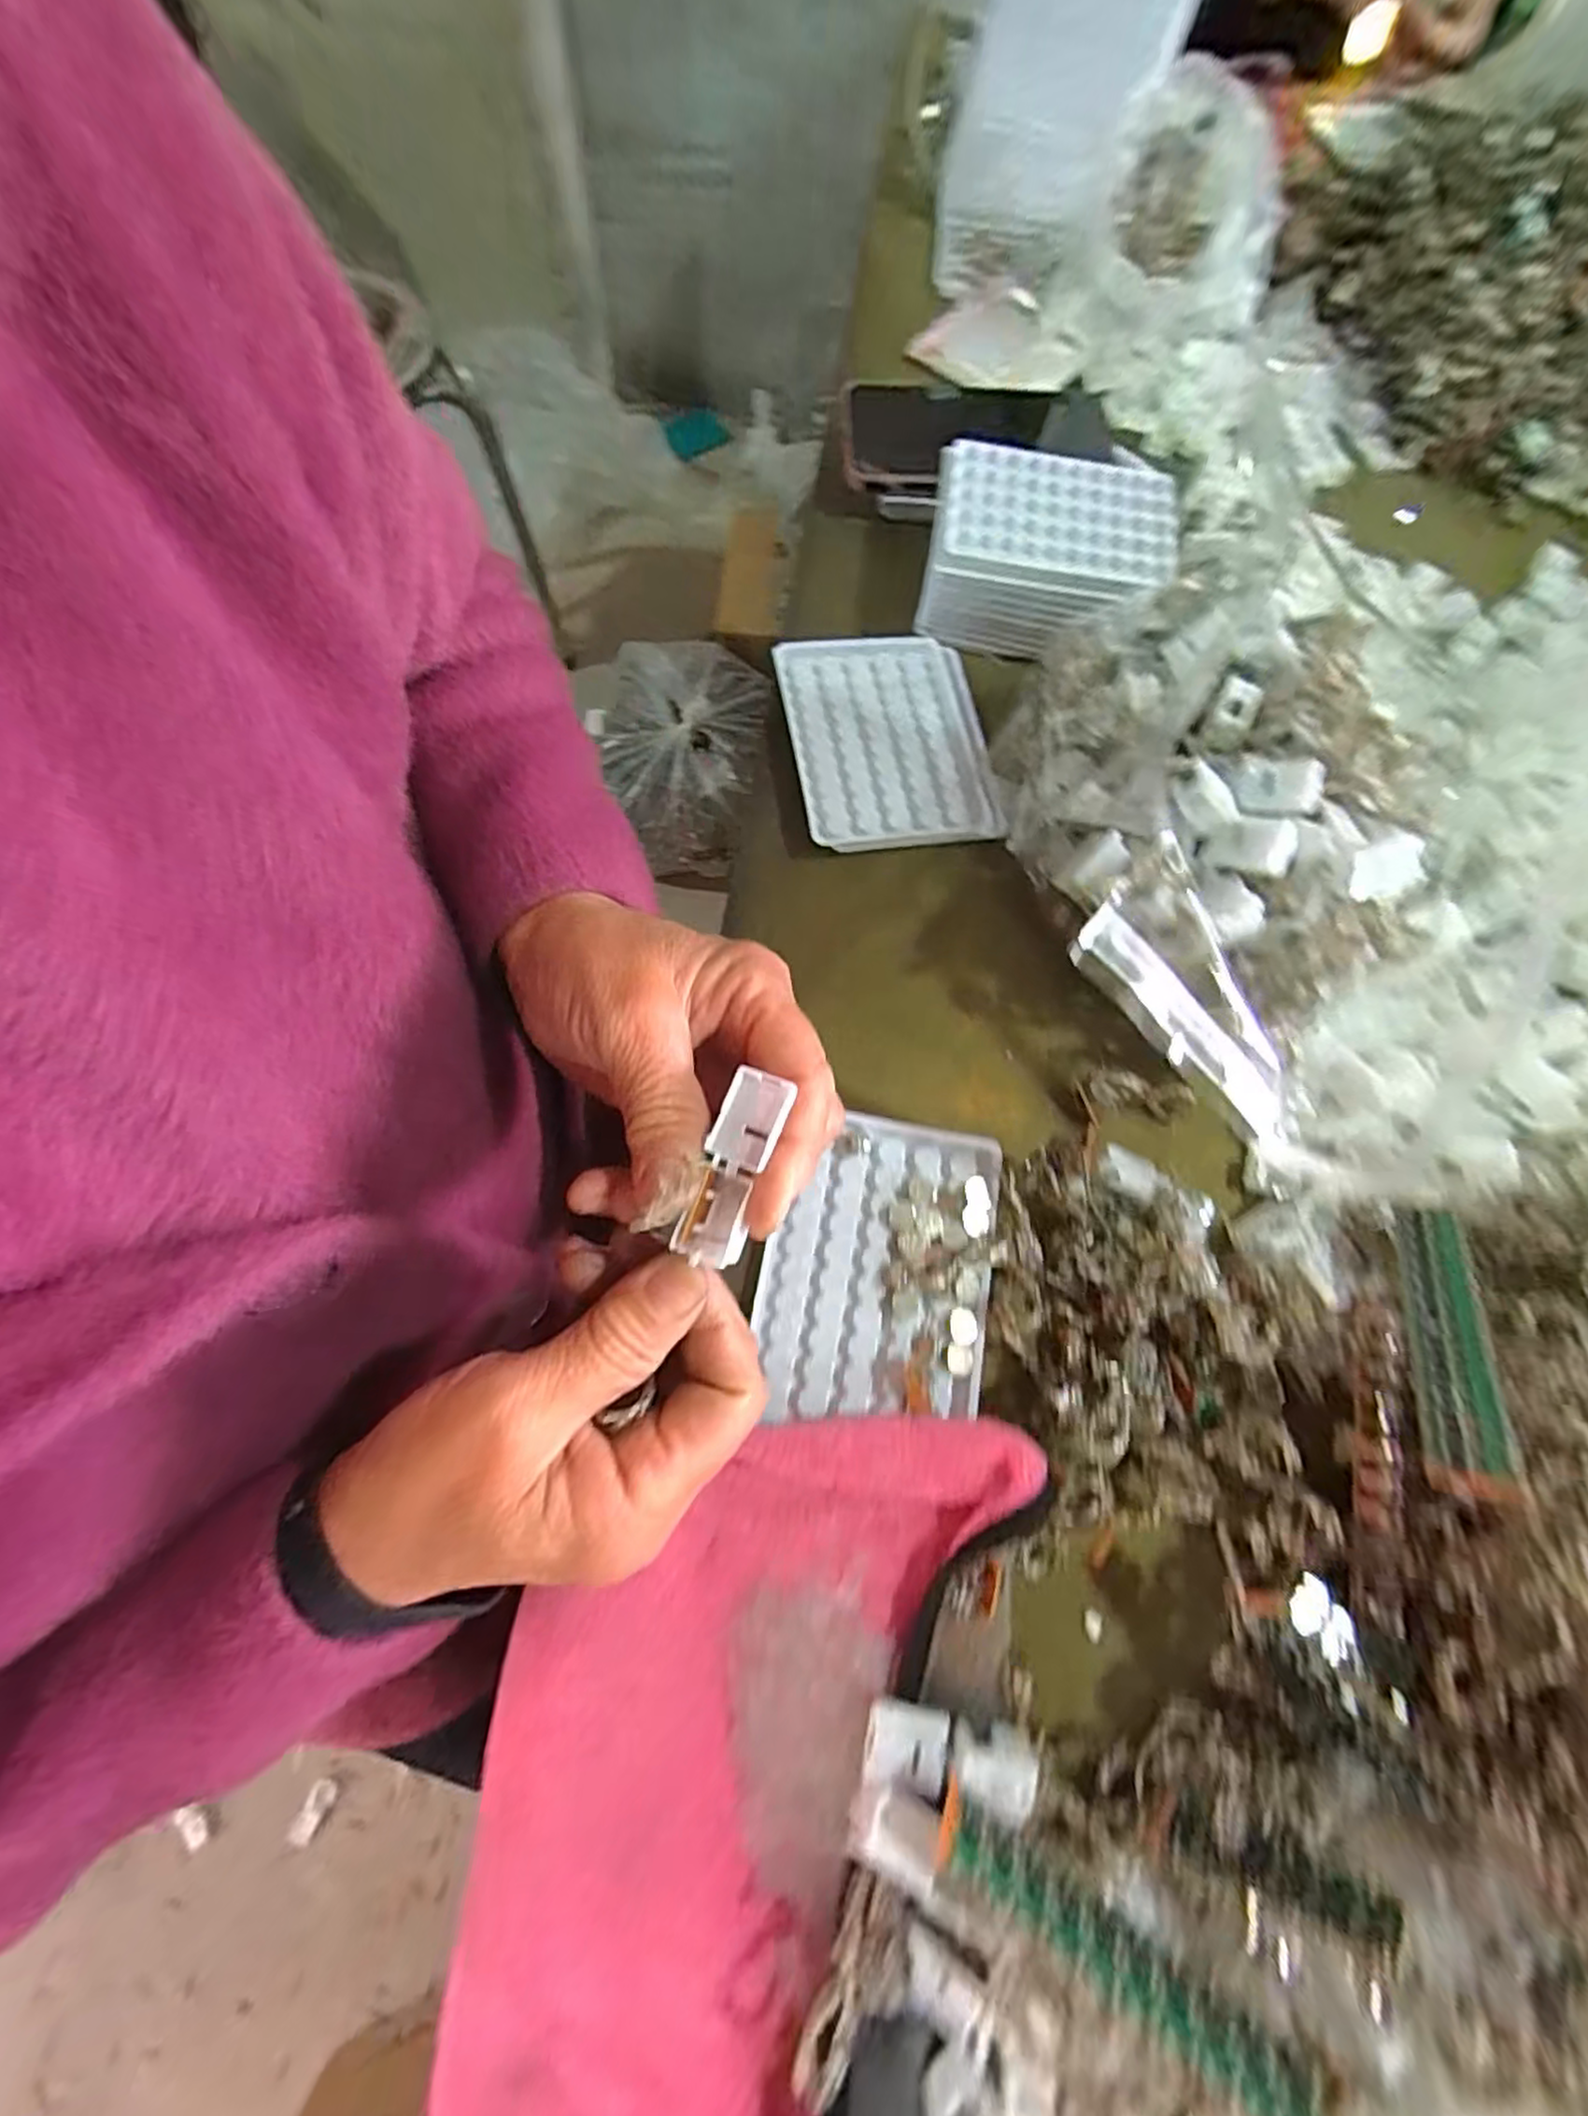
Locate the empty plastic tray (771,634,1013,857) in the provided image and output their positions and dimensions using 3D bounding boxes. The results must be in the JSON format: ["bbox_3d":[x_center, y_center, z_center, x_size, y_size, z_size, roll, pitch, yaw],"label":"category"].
[{"bbox_3d":[0.052,-0.176,0.399,0.107,0.023,0.139,-6,69,-2],"label":"empty plastic tray"}]

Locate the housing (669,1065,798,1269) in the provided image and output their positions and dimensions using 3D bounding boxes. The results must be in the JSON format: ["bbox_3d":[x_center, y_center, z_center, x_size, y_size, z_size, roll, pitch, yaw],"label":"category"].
[{"bbox_3d":[-0.018,0.032,0.210,0.019,0.010,0.053,18,83,7],"label":"housing"}]

